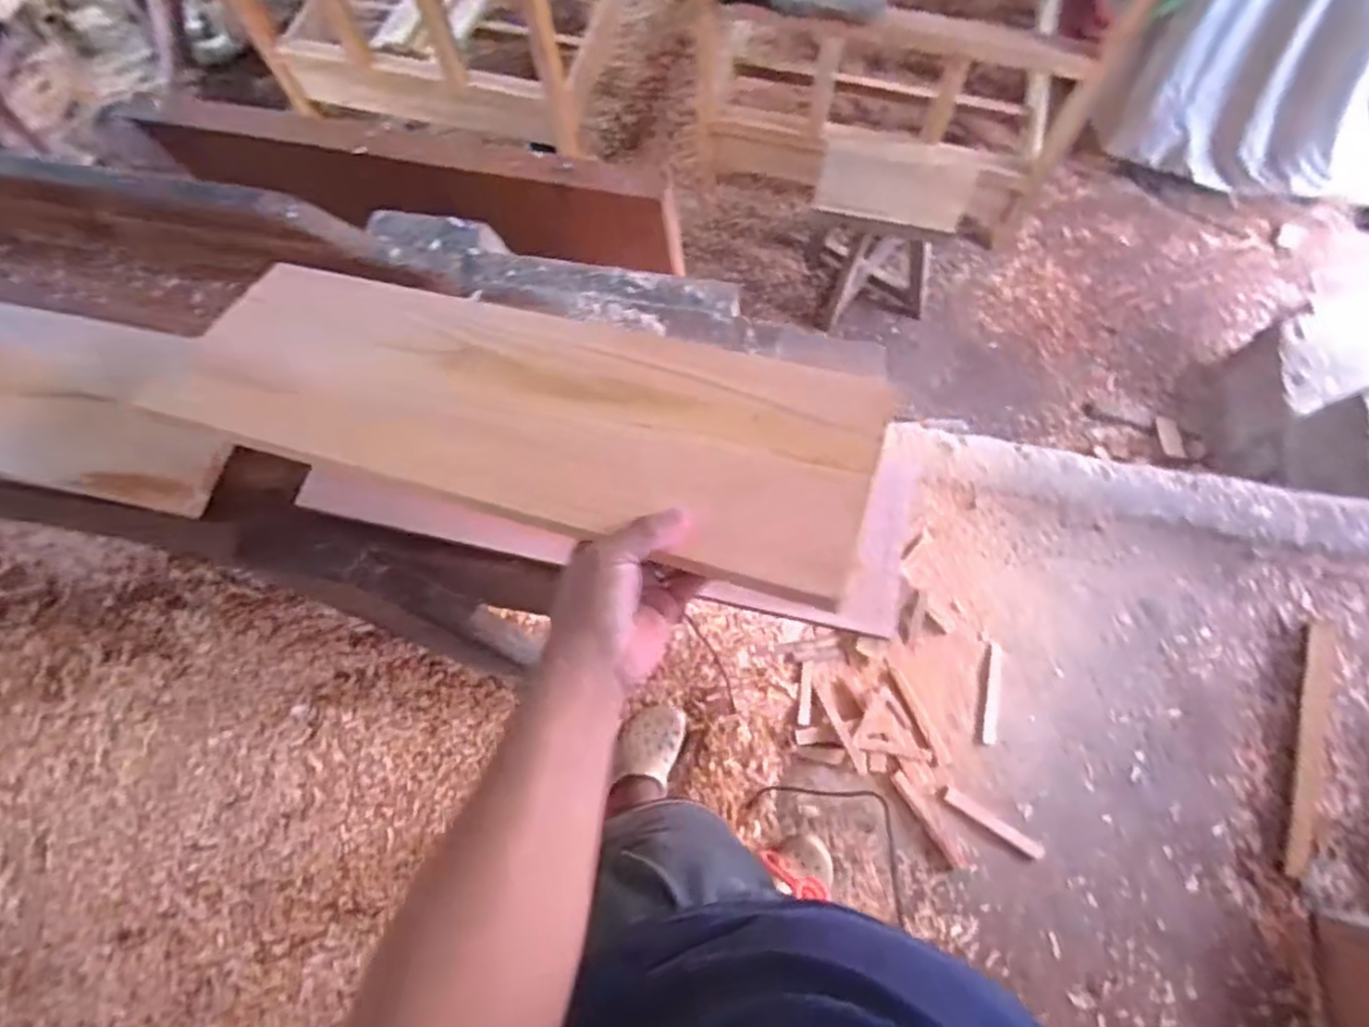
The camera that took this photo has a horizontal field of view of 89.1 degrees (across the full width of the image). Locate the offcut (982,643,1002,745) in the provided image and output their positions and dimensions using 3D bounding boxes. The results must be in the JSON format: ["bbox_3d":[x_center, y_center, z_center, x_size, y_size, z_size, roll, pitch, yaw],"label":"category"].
[{"bbox_3d":[0.616,0.360,1.392,0.025,0.010,0.196,11,71,6],"label":"offcut"}]

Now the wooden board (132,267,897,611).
[{"bbox_3d":[-0.144,-0.092,0.558,0.587,0.022,0.196,15,63,15],"label":"wooden board"}]

